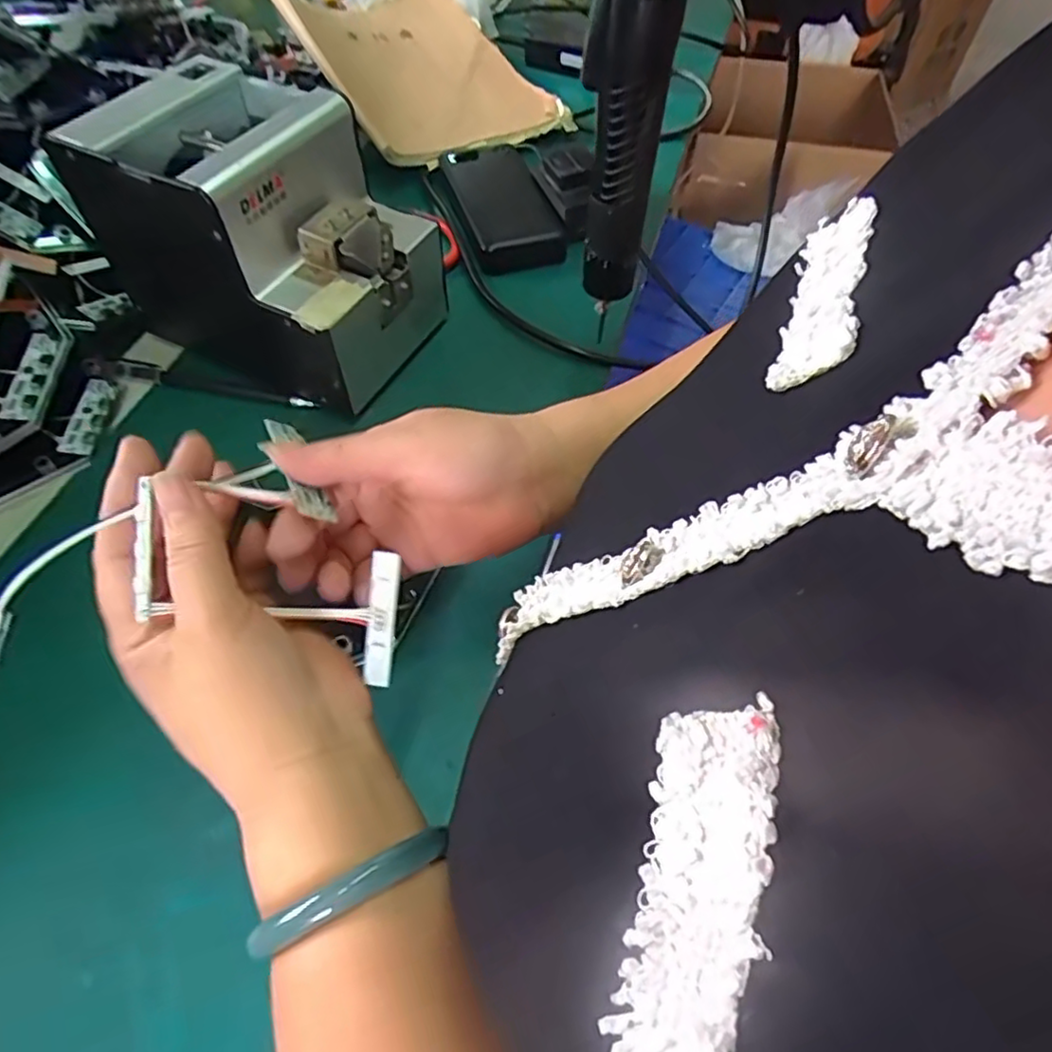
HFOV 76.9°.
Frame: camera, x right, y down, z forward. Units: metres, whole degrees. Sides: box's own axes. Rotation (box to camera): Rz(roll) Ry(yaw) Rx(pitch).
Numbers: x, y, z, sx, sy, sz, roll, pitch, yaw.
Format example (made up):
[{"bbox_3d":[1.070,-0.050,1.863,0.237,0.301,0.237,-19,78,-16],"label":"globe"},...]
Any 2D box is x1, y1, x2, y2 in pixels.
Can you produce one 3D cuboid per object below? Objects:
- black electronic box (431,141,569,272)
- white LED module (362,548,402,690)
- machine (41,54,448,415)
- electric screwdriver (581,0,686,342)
[{"bbox_3d":[-0.027,-0.284,0.580,0.079,0.025,0.162,-17,57,-12],"label":"black electronic box"},{"bbox_3d":[-0.058,0.038,0.265,0.013,0.004,0.052,6,94,1],"label":"white LED module"},{"bbox_3d":[-0.179,-0.189,0.444,0.204,0.135,0.141,23,58,15],"label":"machine"},{"bbox_3d":[0.053,-0.223,0.370,0.043,0.199,0.044,6,55,4],"label":"electric screwdriver"}]

